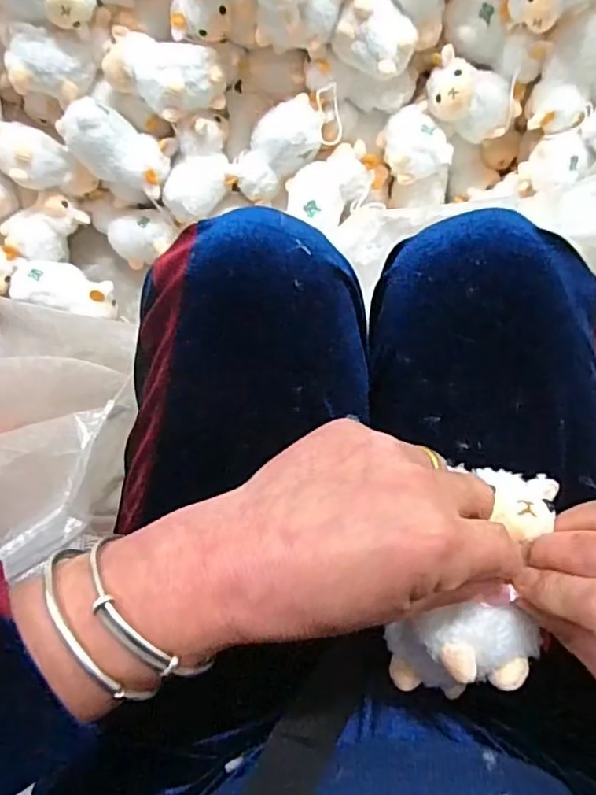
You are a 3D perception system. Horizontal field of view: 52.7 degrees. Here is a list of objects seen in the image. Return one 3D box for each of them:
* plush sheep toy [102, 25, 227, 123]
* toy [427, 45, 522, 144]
[{"bbox_3d":[-0.142,-0.344,0.642,0.126,0.054,0.080,19,88,3],"label":"plush sheep toy"},{"bbox_3d":[0.186,-0.316,0.638,0.103,0.051,0.063,19,88,3],"label":"toy"}]

